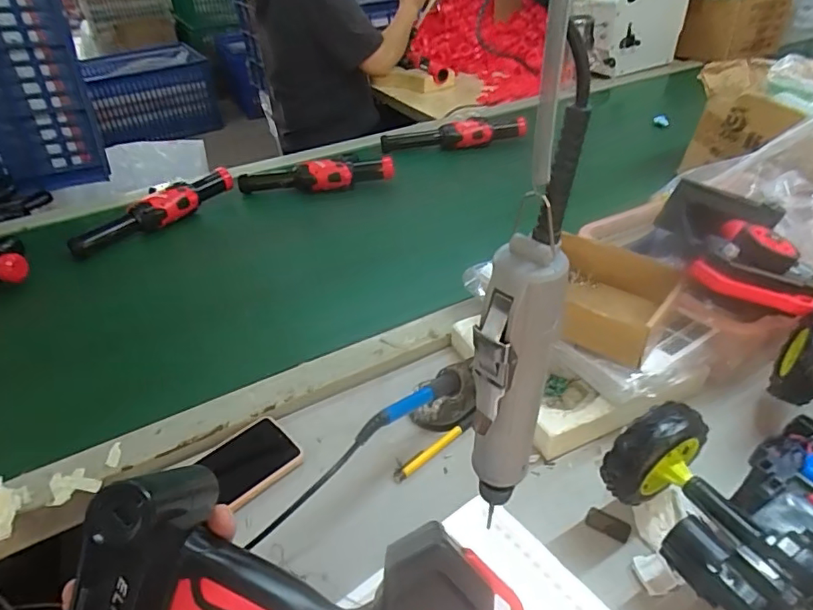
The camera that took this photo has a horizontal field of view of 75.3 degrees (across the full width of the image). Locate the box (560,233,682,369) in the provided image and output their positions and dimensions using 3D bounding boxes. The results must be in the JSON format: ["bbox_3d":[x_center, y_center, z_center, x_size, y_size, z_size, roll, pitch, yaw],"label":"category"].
[{"bbox_3d":[0.213,-0.009,0.595,0.148,0.056,0.137,25,46,30],"label":"box"}]

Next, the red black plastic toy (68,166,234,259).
[{"bbox_3d":[-0.445,-0.166,0.948,0.304,0.065,0.050,-32,47,-32],"label":"red black plastic toy"}]

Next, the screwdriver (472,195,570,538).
[{"bbox_3d":[0.052,0.049,0.280,0.040,0.191,0.027,-30,46,-30],"label":"screwdriver"}]

